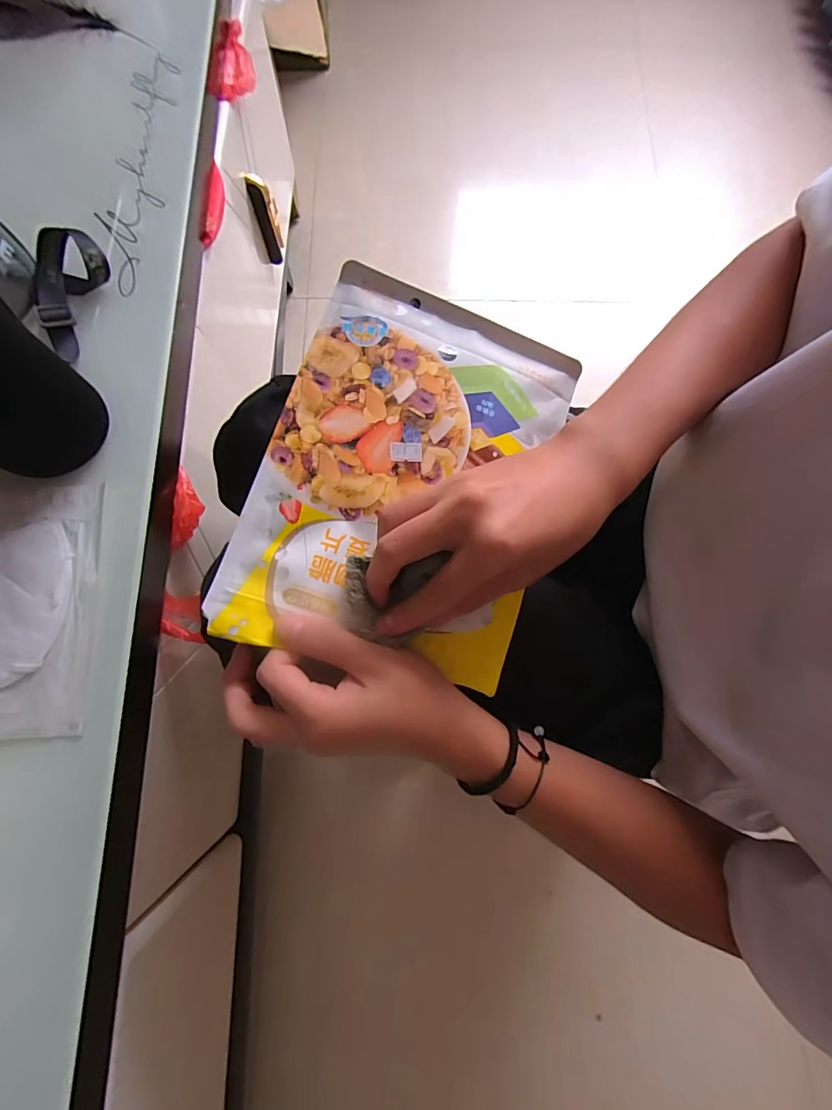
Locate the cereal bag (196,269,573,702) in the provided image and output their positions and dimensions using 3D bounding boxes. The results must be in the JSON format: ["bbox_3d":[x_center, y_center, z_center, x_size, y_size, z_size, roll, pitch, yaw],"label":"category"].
[{"bbox_3d":[-0.001,-0.051,0.287,0.176,0.047,0.247,16,76,3],"label":"cereal bag"}]

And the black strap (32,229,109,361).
[{"bbox_3d":[-0.312,-0.230,0.375,0.063,0.035,0.099,19,77,3],"label":"black strap"}]

